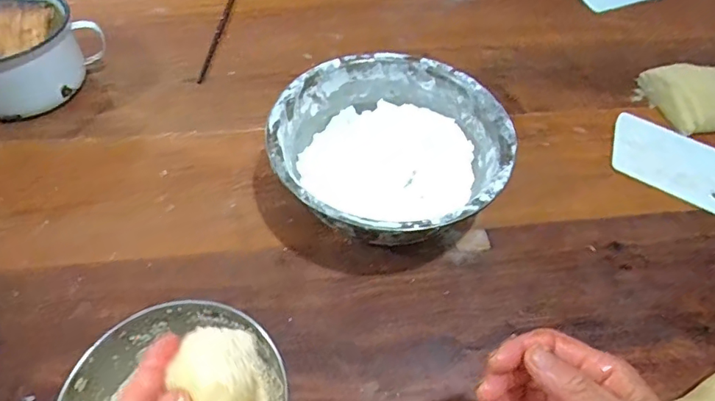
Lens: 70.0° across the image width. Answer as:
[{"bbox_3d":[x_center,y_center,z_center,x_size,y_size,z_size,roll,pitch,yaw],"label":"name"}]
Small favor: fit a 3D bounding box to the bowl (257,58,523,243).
[{"bbox_3d":[0.030,-0.042,0.496,0.215,0.079,0.215,1,51,-1],"label":"bowl"}]

